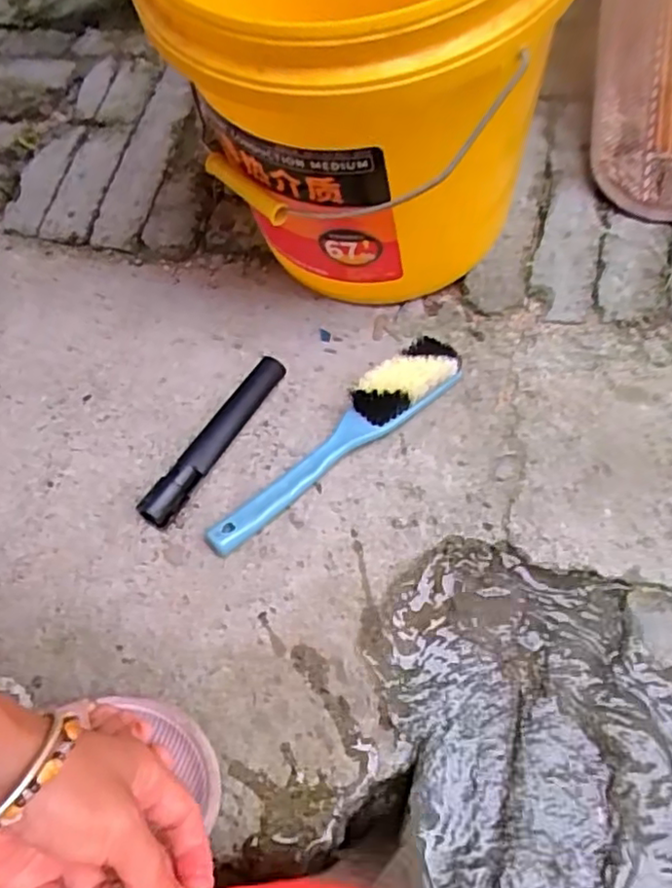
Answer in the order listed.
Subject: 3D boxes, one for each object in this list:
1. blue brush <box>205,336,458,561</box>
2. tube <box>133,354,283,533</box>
[{"bbox_3d":[-0.002,-0.003,0.481,0.227,0.028,0.040,-37,65,-16],"label":"blue brush"},{"bbox_3d":[-0.091,-0.006,0.492,0.024,0.022,0.157,26,66,17],"label":"tube"}]

